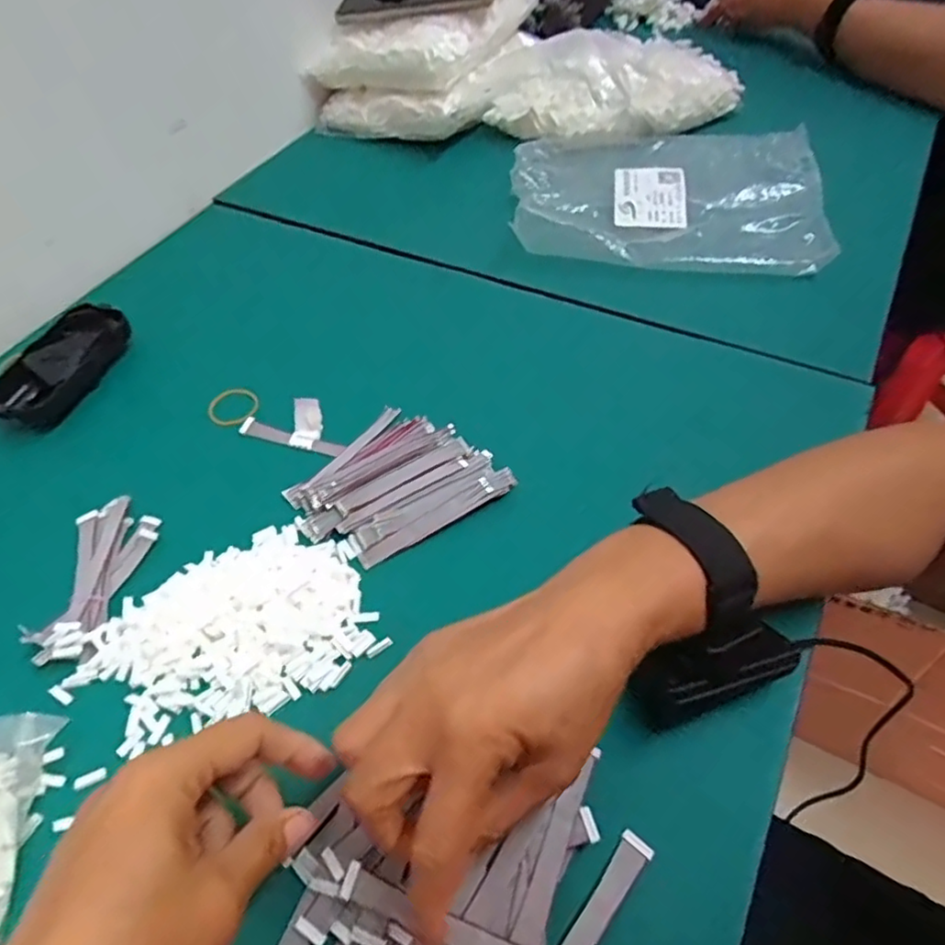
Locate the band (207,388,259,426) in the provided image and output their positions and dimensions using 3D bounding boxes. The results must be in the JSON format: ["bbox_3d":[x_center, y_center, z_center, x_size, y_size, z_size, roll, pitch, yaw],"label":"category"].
[{"bbox_3d":[-0.168,-0.047,0.446,0.035,0.007,0.032,-1,61,2],"label":"band"}]

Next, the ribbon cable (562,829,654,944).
[{"bbox_3d":[0.042,0.181,0.248,0.013,0.010,0.088,33,61,26],"label":"ribbon cable"}]

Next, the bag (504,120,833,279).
[{"bbox_3d":[0.164,-0.242,0.544,0.247,0.026,0.193,8,54,8],"label":"bag"}]

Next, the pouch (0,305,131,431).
[{"bbox_3d":[-0.299,-0.079,0.468,0.049,0.027,0.108,9,53,11],"label":"pouch"}]

